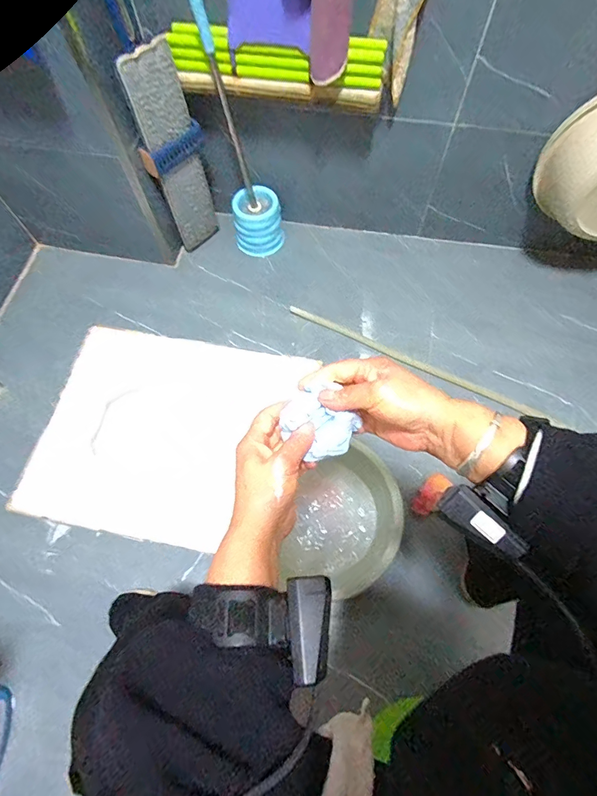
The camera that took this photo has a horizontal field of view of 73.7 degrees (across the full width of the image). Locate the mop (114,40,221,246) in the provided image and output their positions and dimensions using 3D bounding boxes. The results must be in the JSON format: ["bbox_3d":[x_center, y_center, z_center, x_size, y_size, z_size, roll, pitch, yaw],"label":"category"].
[{"bbox_3d":[-0.246,-0.479,0.840,0.026,0.430,0.102,37,72,16],"label":"mop"}]

